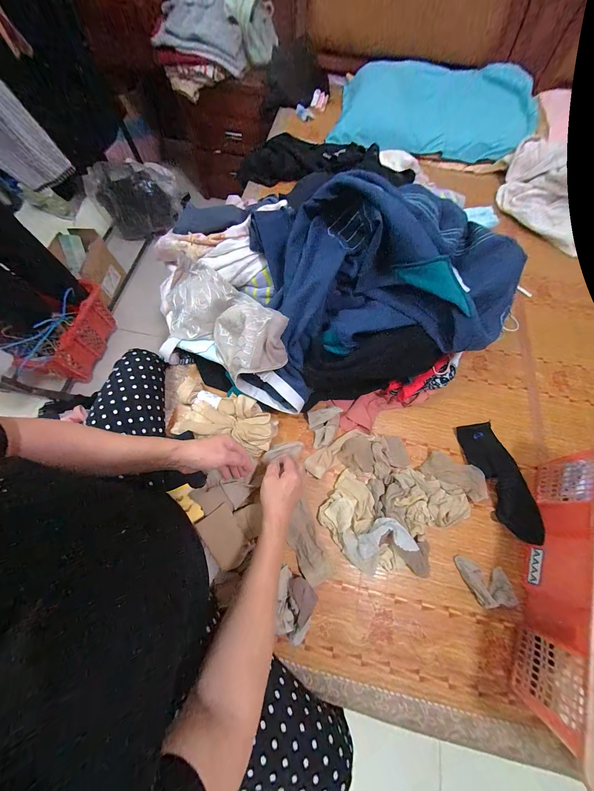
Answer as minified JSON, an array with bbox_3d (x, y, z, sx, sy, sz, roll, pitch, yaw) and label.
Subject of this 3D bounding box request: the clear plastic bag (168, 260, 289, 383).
[{"bbox_3d":[-0.153,-0.156,0.528,0.337,0.122,0.145,37,72,12],"label":"clear plastic bag"}]

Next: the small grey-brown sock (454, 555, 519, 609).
[{"bbox_3d":[0.349,0.343,0.486,0.087,0.022,0.076,-1,68,-2],"label":"small grey-brown sock"}]

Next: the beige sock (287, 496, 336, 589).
[{"bbox_3d":[0.017,0.288,0.514,0.057,0.013,0.141,-20,70,-9],"label":"beige sock"}]

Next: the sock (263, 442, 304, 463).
[{"bbox_3d":[-0.026,0.117,0.556,0.088,0.022,0.032,-11,68,-24],"label":"sock"}]

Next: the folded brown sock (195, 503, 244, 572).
[{"bbox_3d":[-0.130,0.253,0.468,0.062,0.018,0.094,-36,73,-14],"label":"folded brown sock"}]

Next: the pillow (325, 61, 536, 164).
[{"bbox_3d":[0.501,-1.096,0.976,0.677,0.155,0.422,15,69,4],"label":"pillow"}]

